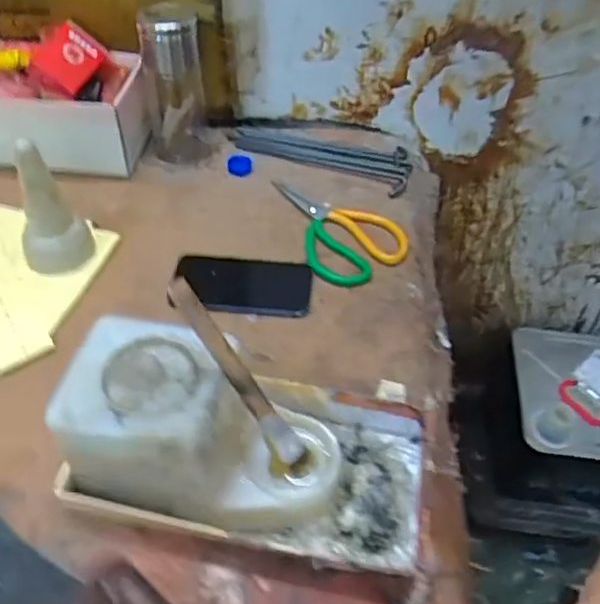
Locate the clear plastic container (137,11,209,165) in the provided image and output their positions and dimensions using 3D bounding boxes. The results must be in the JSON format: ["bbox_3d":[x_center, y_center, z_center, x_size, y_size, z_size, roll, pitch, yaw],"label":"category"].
[{"bbox_3d":[-0.150,-0.260,0.746,0.073,0.167,0.067,-9,50,-10],"label":"clear plastic container"}]

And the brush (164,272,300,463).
[{"bbox_3d":[-0.040,0.052,0.435,0.013,0.174,0.017,1,42,40],"label":"brush"}]

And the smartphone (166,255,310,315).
[{"bbox_3d":[-0.060,-0.020,0.653,0.140,0.009,0.077,2,49,-1],"label":"smartphone"}]

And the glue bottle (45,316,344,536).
[{"bbox_3d":[-0.068,0.103,0.473,0.197,0.119,0.110,12,50,8],"label":"glue bottle"}]

